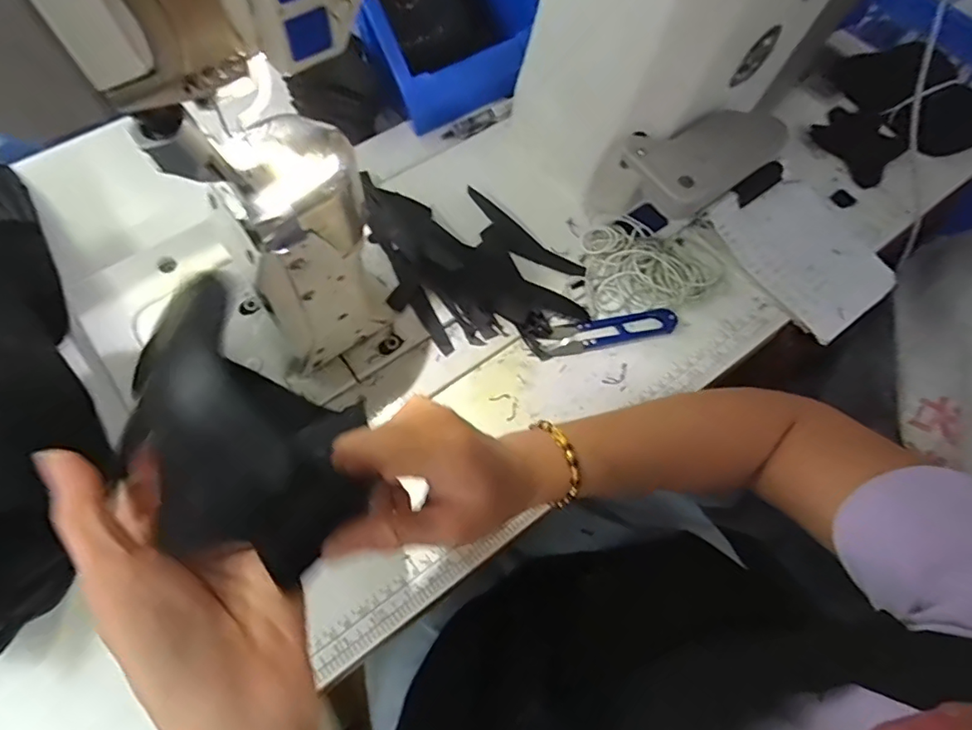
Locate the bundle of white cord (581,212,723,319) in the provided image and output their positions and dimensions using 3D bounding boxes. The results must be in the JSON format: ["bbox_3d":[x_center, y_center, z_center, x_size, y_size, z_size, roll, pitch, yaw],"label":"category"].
[{"bbox_3d":[0.139,-0.089,0.459,0.111,0.018,0.087,-7,64,-3],"label":"bundle of white cord"}]

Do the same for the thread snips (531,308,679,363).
[{"bbox_3d":[0.092,-0.027,0.435,0.116,0.009,0.025,-11,65,-5],"label":"thread snips"}]

